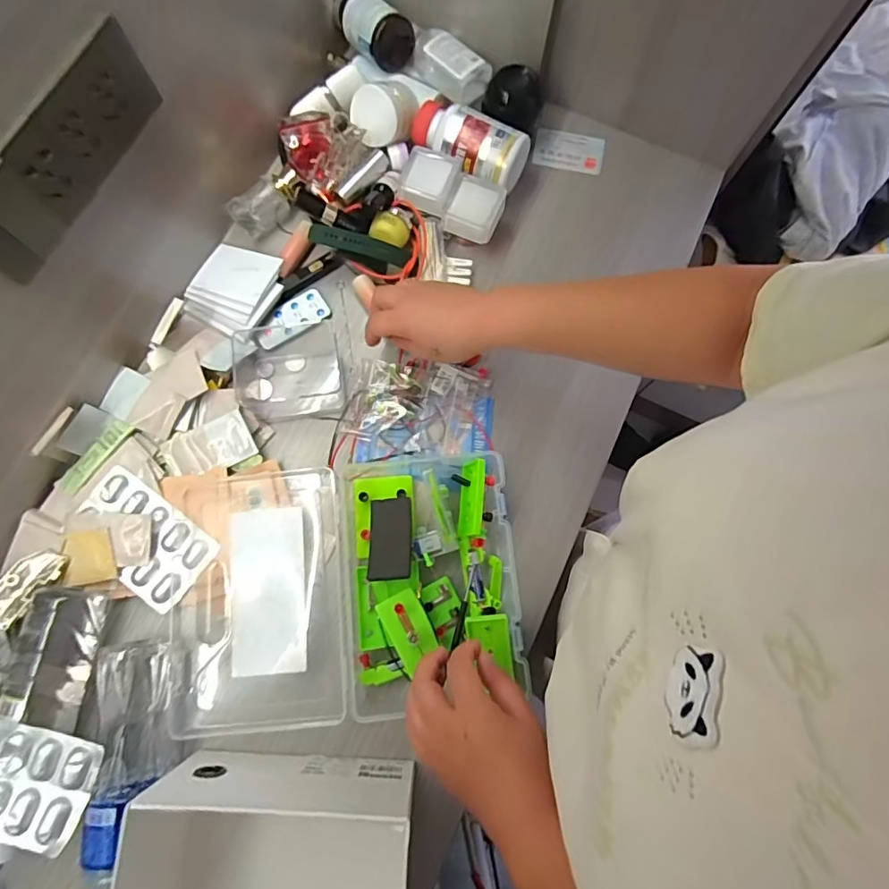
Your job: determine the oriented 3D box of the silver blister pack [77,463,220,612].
[{"bbox_3d":[-0.297,0.092,0.505,0.135,0.009,0.081,38,81,3],"label":"silver blister pack"}]

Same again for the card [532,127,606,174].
[{"bbox_3d":[0.153,-0.363,0.634,0.084,0.006,0.052,10,81,0],"label":"card"}]

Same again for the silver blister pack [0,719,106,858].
[{"bbox_3d":[-0.360,0.272,0.422,0.140,0.013,0.078,15,73,-1],"label":"silver blister pack"}]

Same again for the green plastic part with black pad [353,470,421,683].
[{"bbox_3d":[-0.055,0.122,0.490,0.057,0.029,0.189,-4,77,-2],"label":"green plastic part with black pad"}]

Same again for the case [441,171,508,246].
[{"bbox_3d":[0.034,-0.262,0.573,0.057,0.030,0.057,18,77,3],"label":"case"}]

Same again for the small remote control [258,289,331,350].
[{"bbox_3d":[-0.171,-0.141,0.578,0.083,0.010,0.041,-33,79,-8],"label":"small remote control"}]

